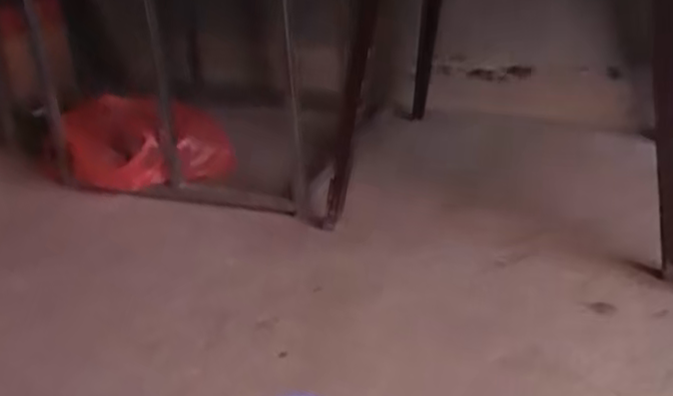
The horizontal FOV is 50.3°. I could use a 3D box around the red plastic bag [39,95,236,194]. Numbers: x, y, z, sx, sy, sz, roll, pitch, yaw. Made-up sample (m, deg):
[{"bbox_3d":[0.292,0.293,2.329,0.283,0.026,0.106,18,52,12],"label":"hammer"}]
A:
[{"bbox_3d":[-0.480,-0.124,1.592,0.499,0.201,0.142,6,27,22],"label":"red plastic bag"}]

